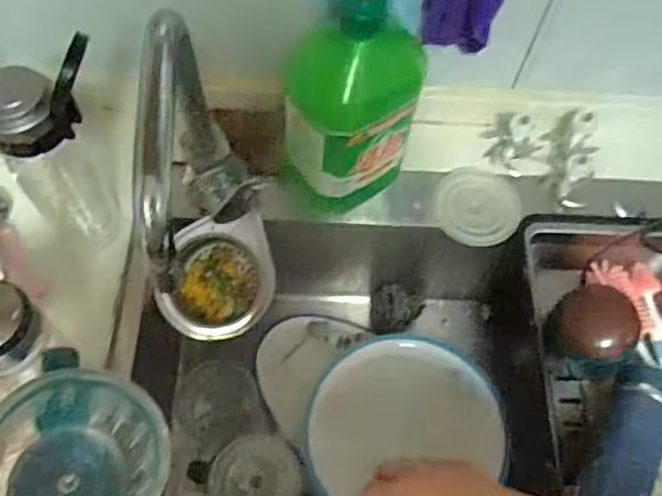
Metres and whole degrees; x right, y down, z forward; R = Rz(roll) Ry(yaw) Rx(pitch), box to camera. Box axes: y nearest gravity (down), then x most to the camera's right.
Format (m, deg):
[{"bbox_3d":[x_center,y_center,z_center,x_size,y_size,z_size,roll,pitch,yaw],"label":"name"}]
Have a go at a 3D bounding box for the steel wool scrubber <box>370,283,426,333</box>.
[{"bbox_3d":[0.094,0.086,0.870,0.073,0.054,0.059,7,62,1],"label":"steel wool scrubber"}]

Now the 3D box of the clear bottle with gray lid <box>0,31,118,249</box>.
[{"bbox_3d":[-0.263,-0.087,0.603,0.071,0.212,0.071,-7,63,-7],"label":"clear bottle with gray lid"}]

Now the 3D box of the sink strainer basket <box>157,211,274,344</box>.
[{"bbox_3d":[-0.127,0.038,0.729,0.116,0.102,0.125,0,63,-3],"label":"sink strainer basket"}]

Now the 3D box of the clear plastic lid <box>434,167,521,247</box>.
[{"bbox_3d":[0.172,-0.048,0.741,0.095,0.013,0.088,-1,85,11],"label":"clear plastic lid"}]

